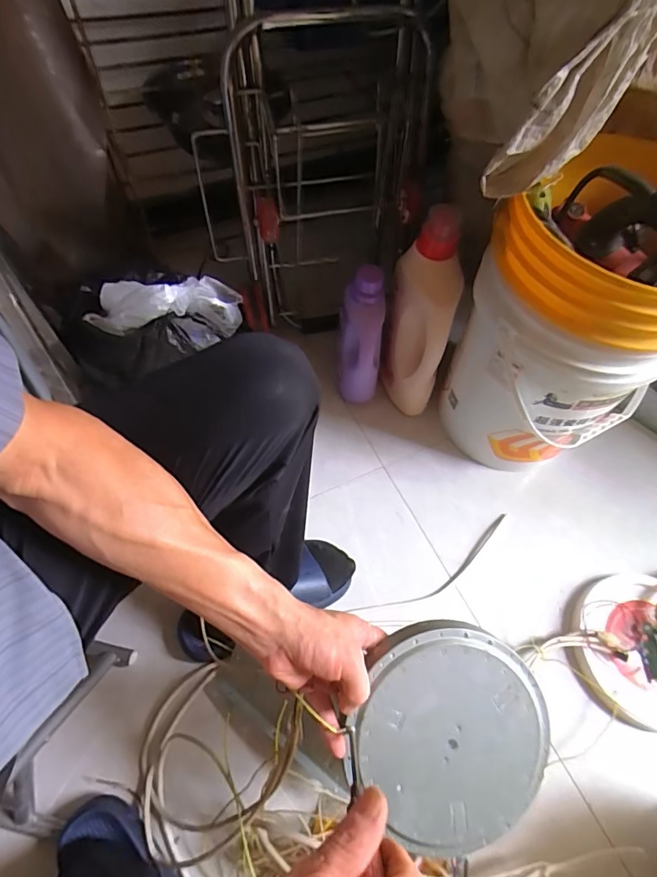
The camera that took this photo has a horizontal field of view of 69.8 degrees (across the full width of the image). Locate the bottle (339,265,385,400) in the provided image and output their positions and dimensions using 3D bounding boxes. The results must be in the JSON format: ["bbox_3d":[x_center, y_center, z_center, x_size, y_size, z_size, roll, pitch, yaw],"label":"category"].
[{"bbox_3d":[0.058,-0.180,0.861,0.077,0.265,0.068,5,38,0],"label":"bottle"}]

